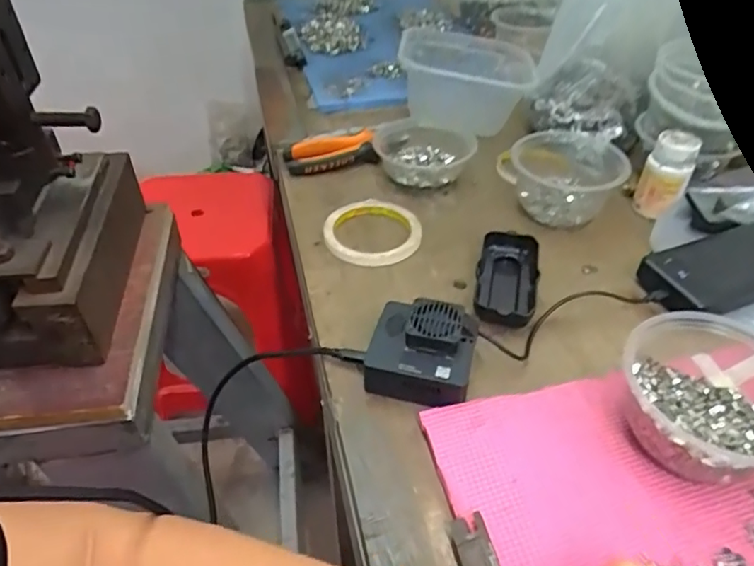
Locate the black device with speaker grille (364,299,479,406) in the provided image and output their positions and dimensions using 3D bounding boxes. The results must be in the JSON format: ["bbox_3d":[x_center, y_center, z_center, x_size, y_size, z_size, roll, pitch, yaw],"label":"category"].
[{"bbox_3d":[0.035,0.052,0.431,0.081,0.045,0.072,11,43,13],"label":"black device with speaker grille"}]

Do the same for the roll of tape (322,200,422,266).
[{"bbox_3d":[-0.004,-0.054,0.575,0.095,0.016,0.099,1,43,0],"label":"roll of tape"}]

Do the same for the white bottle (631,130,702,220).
[{"bbox_3d":[0.299,-0.113,0.581,0.045,0.074,0.043,21,46,22],"label":"white bottle"}]

